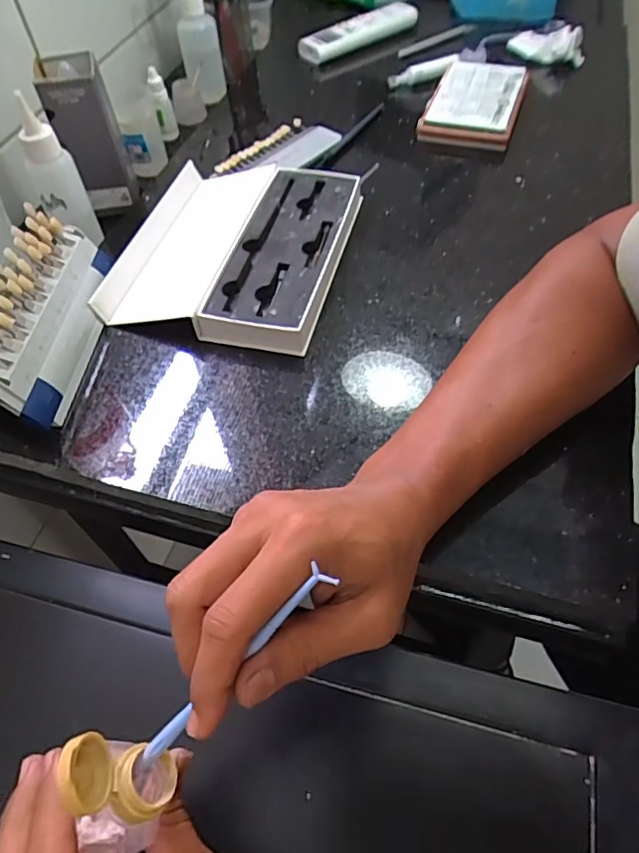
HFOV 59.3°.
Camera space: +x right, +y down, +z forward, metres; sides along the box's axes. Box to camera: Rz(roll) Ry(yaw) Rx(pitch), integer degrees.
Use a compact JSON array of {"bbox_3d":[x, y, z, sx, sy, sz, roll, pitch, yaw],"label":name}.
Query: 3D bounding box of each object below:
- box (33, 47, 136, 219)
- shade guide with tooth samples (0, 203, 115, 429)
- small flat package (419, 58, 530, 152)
[{"bbox_3d":[-0.226,-0.287,0.555,0.056,0.129,0.073,-18,56,-8],"label":"box"},{"bbox_3d":[-0.206,-0.088,0.424,0.041,0.084,0.170,2,56,6],"label":"shade guide with tooth samples"},{"bbox_3d":[0.175,-0.364,0.628,0.095,0.030,0.152,15,58,14],"label":"small flat package"}]

